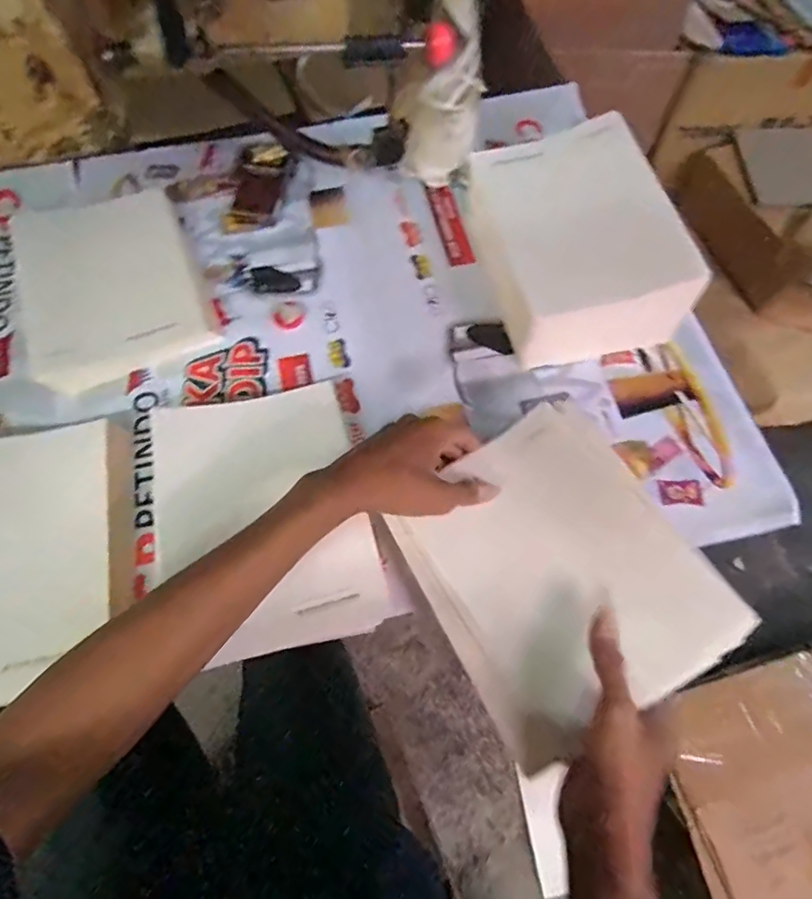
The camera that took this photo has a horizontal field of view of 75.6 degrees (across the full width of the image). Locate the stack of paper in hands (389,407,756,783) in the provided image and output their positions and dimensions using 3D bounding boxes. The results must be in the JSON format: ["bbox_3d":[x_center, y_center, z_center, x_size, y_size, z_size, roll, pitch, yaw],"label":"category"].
[{"bbox_3d":[0.116,0.087,0.411,0.196,0.039,0.220,-26,67,-12],"label":"stack of paper in hands"}]

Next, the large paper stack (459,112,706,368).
[{"bbox_3d":[0.167,-0.209,0.530,0.148,0.113,0.220,-14,65,-7],"label":"large paper stack"}]

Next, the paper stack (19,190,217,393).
[{"bbox_3d":[-0.321,-0.188,0.557,0.176,0.042,0.250,-22,66,-10],"label":"paper stack"}]

